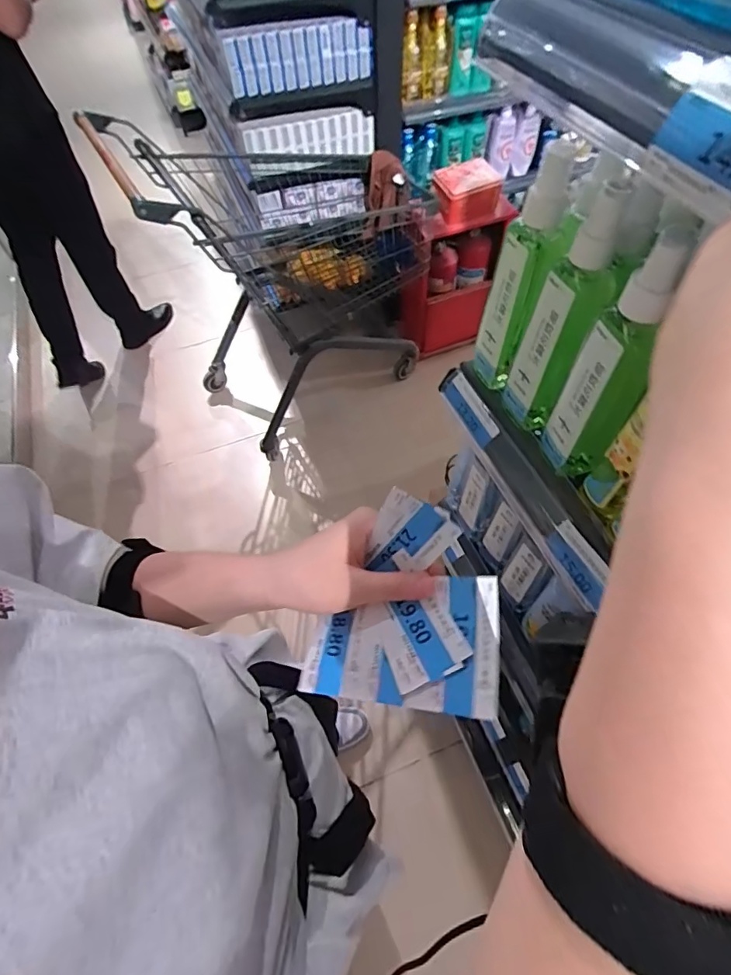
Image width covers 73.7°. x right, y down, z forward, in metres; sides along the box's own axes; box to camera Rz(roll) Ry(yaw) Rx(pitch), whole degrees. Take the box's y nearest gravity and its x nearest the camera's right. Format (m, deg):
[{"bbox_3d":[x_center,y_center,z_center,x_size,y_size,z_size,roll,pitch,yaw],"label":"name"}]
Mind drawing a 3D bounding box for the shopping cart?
[{"bbox_3d":[-0.245,-0.678,1.534,0.775,0.852,0.539,-34,63,-18],"label":"shopping cart"}]

